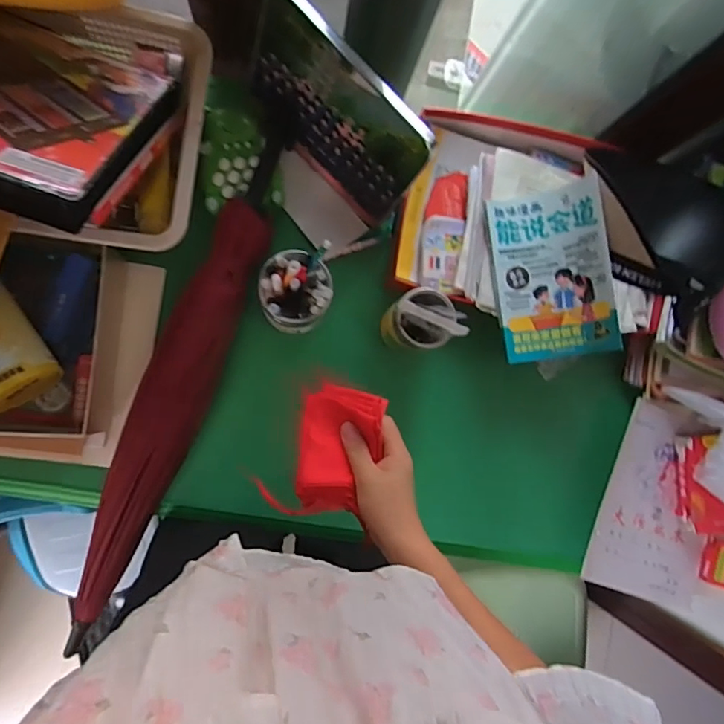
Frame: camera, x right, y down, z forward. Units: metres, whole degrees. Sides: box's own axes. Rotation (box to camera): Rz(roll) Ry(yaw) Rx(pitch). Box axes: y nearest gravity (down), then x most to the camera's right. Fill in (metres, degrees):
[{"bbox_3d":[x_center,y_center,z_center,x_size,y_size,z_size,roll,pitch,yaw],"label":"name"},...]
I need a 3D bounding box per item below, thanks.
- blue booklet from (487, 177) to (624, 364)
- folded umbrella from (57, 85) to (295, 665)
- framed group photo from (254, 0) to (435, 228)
[{"bbox_3d":[0.229,-0.109,0.603,0.112,0.086,0.210,-6,90,-9],"label":"blue booklet"},{"bbox_3d":[-0.213,0.002,0.619,0.079,0.049,0.680,23,85,-8],"label":"folded umbrella"},{"bbox_3d":[-0.034,-0.293,0.608,0.242,0.173,0.016,45,62,-5],"label":"framed group photo"}]

